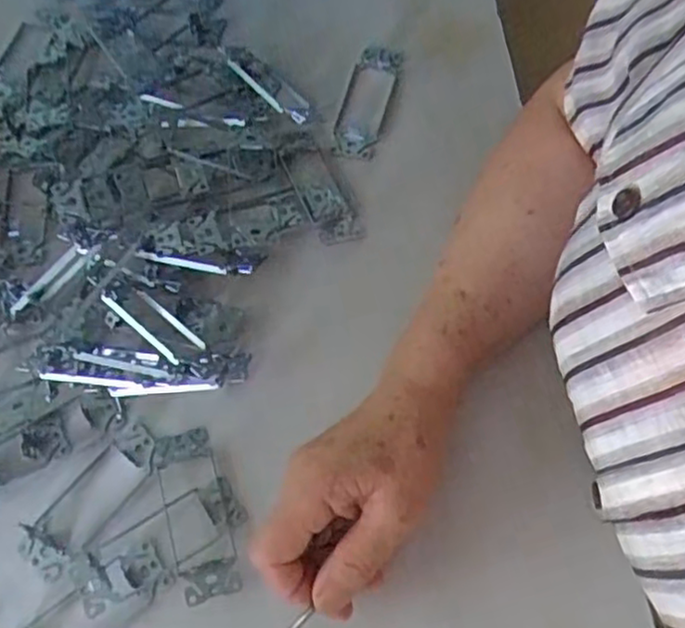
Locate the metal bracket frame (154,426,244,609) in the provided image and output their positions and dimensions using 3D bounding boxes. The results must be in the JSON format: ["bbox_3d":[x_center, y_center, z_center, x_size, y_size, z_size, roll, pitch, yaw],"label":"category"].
[{"bbox_3d":[-0.092,0.122,0.422,0.037,0.009,0.105,-18,66,-3],"label":"metal bracket frame"}]

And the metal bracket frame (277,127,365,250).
[{"bbox_3d":[-0.019,-0.096,0.507,0.032,0.013,0.101,-25,67,-6],"label":"metal bracket frame"}]

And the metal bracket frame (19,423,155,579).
[{"bbox_3d":[-0.162,0.116,0.432,0.038,0.015,0.105,37,74,18],"label":"metal bracket frame"}]

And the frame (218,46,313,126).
[{"bbox_3d":[-0.061,-0.185,0.540,0.028,0.014,0.106,-37,70,-12],"label":"frame"}]

